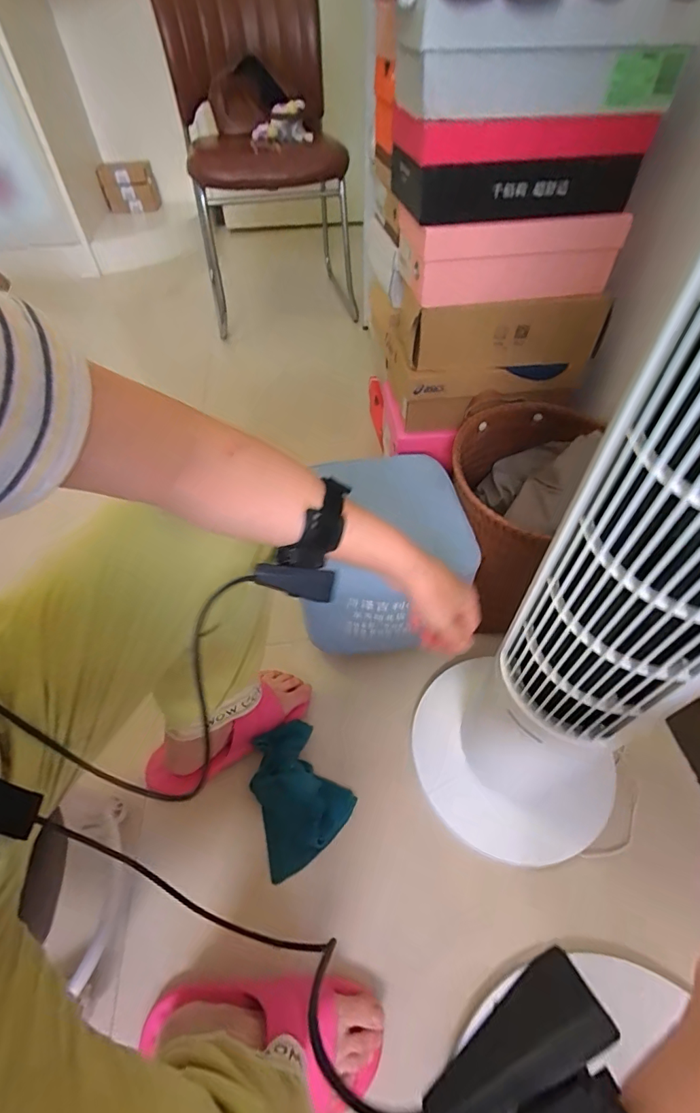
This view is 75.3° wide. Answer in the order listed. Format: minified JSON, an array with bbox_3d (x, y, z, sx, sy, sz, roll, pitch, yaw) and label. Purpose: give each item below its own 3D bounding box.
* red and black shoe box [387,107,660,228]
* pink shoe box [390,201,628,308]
[{"bbox_3d":[0.214,-0.533,0.611,0.301,0.096,0.168,-12,53,-8],"label":"red and black shoe box"},{"bbox_3d":[0.230,-0.470,0.693,0.286,0.101,0.162,-8,52,-5],"label":"pink shoe box"}]

